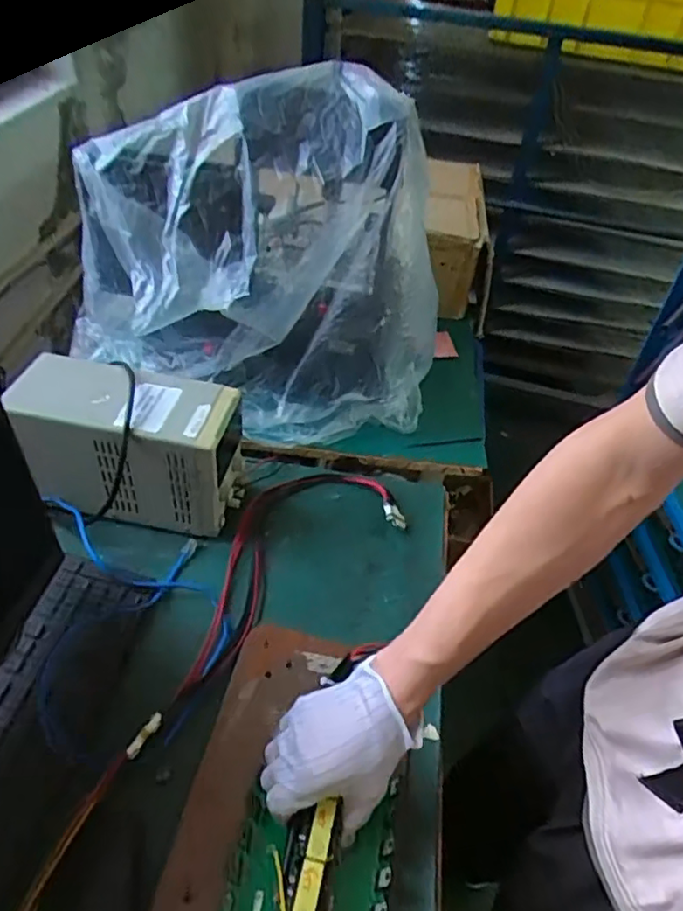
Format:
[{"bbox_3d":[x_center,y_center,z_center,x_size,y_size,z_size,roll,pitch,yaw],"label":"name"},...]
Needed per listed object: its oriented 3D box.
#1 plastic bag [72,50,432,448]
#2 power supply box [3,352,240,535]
[{"bbox_3d":[-0.123,-0.260,0.818,0.429,0.408,0.316,-11,46,-18],"label":"plastic bag"},{"bbox_3d":[-0.247,-0.011,0.737,0.244,0.156,0.108,8,43,2],"label":"power supply box"}]

